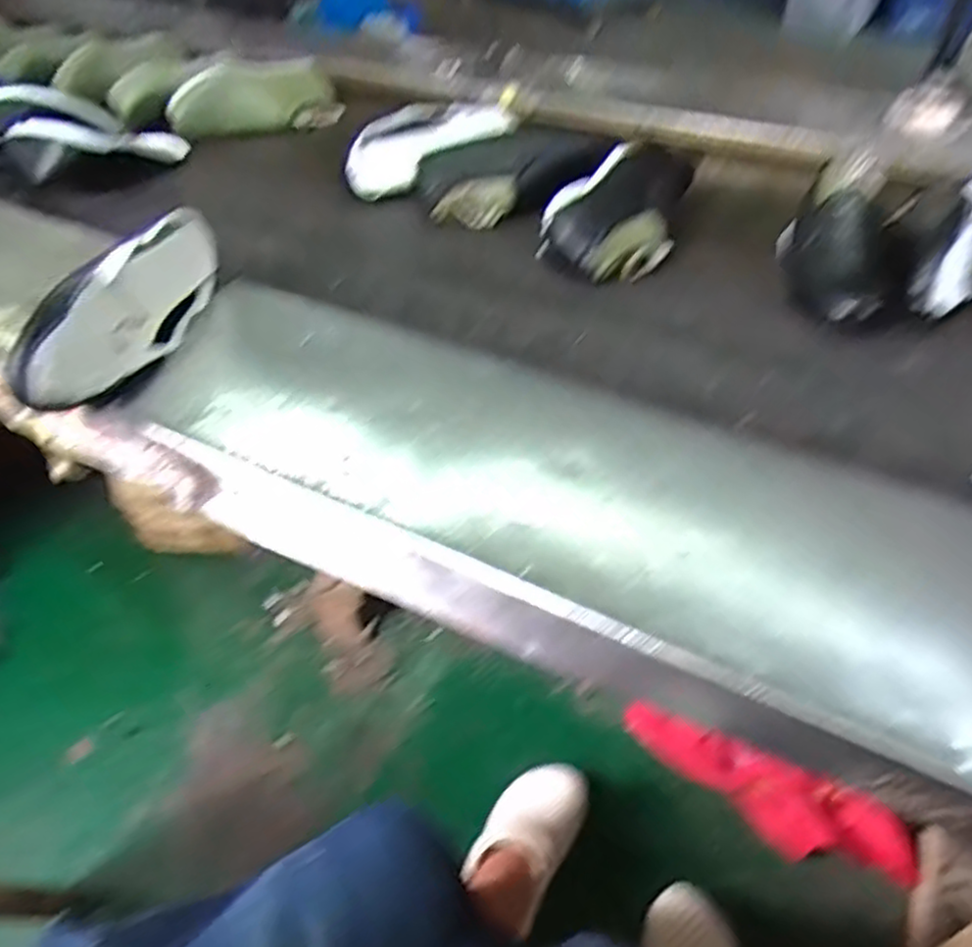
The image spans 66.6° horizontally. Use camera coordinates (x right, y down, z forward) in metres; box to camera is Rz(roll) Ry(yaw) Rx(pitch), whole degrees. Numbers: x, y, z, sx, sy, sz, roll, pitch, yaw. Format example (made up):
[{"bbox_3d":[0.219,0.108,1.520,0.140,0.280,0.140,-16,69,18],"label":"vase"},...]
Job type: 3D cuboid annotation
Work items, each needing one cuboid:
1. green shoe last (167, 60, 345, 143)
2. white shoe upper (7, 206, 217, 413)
[{"bbox_3d":[-0.360,-0.586,1.161,0.271,0.093,0.077,-26,49,-21],"label":"green shoe last"},{"bbox_3d":[-0.335,-0.154,0.694,0.051,0.110,0.273,6,45,10],"label":"white shoe upper"}]

